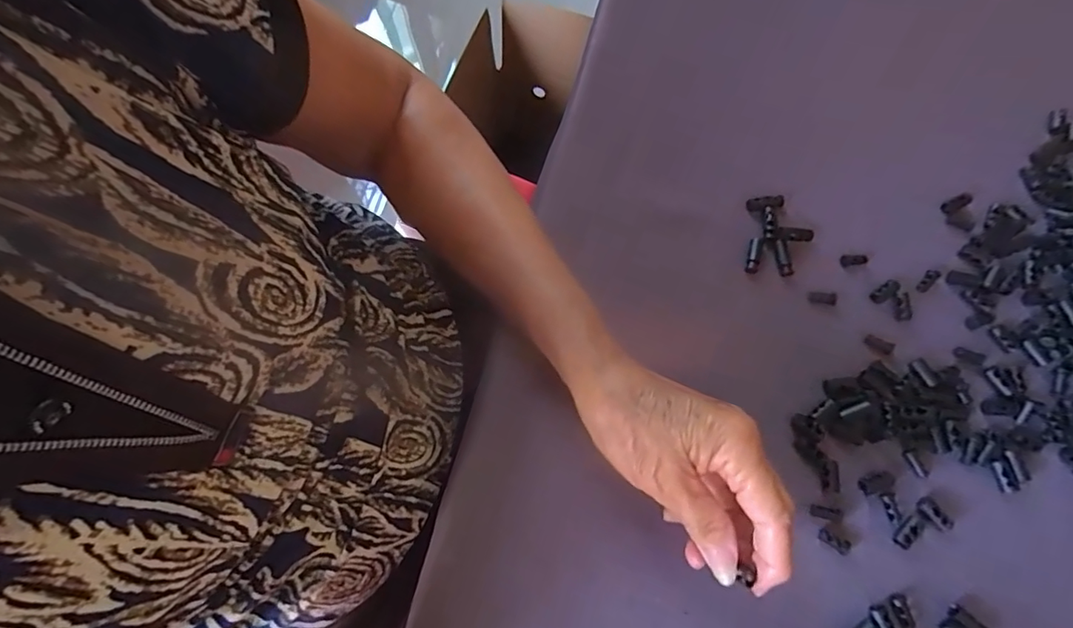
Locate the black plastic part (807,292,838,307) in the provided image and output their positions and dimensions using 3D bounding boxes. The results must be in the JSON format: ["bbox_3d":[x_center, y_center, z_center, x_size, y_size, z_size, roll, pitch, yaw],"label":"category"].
[{"bbox_3d":[0.192,-0.010,0.341,0.018,0.004,0.009,8,72,2],"label":"black plastic part"}]

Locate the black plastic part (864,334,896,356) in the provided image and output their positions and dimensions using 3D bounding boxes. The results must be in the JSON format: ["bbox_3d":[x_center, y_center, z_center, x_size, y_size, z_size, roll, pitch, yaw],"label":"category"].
[{"bbox_3d":[0.222,0.020,0.328,0.018,0.004,0.010,26,73,8],"label":"black plastic part"}]

